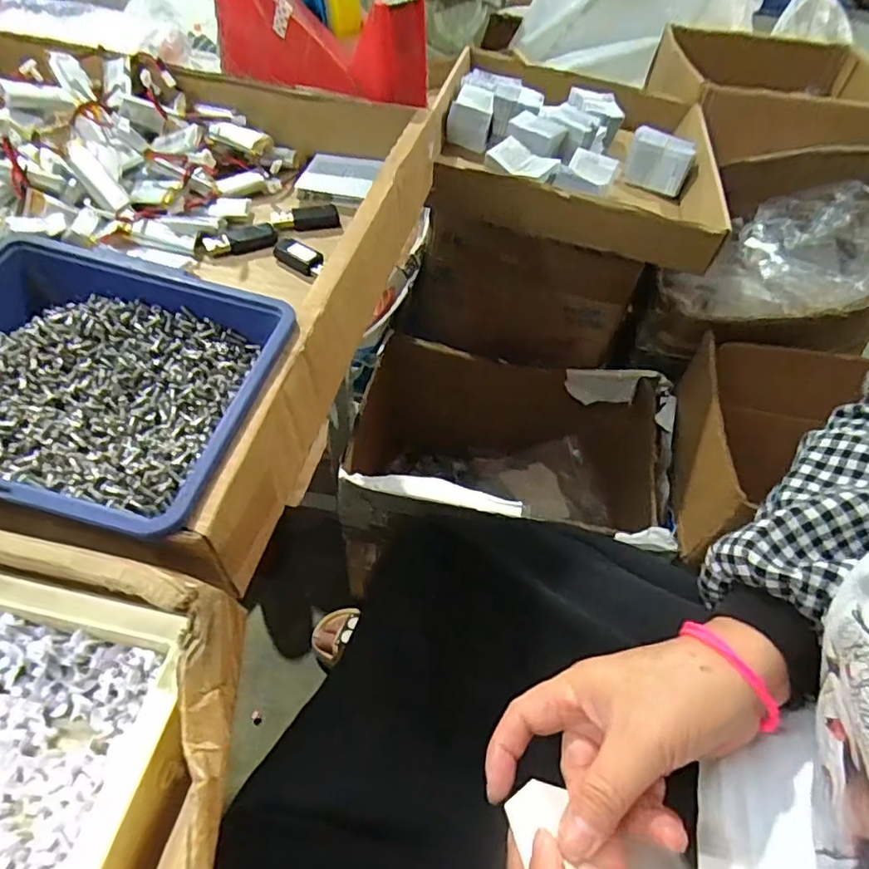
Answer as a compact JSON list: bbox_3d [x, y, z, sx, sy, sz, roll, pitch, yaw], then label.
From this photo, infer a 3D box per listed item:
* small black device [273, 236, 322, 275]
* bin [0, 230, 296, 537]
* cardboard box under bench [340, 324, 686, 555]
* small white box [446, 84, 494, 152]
[{"bbox_3d":[-0.085,-0.113,0.361,0.038,0.008,0.017,29,56,16],"label":"small black device"},{"bbox_3d":[-0.146,-0.018,0.246,0.147,0.050,0.127,13,53,4],"label":"bin"},{"bbox_3d":[0.090,0.075,0.891,0.455,0.295,0.288,8,52,1],"label":"cardboard box under bench"},{"bbox_3d":[0.046,-0.430,0.775,0.057,0.054,0.072,5,53,-2],"label":"small white box"}]

